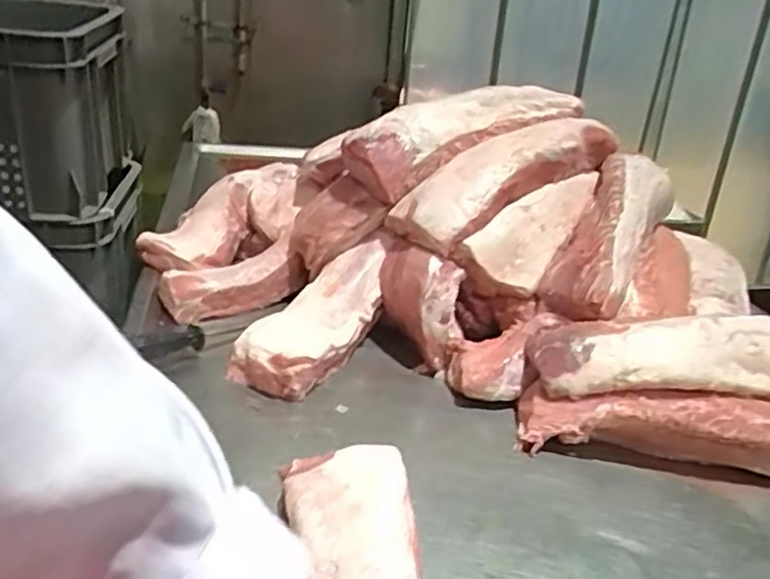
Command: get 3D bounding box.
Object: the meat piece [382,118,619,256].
[{"bbox_3d":[0.206,-0.193,1.148,0.424,0.095,0.141,-28,37,-23],"label":"meat piece"}]

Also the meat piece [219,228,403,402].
[{"bbox_3d":[-0.096,0.036,1.042,0.127,0.096,0.345,16,40,22],"label":"meat piece"}]

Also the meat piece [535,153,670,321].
[{"bbox_3d":[0.370,-0.106,1.101,0.123,0.102,0.402,18,50,25],"label":"meat piece"}]

